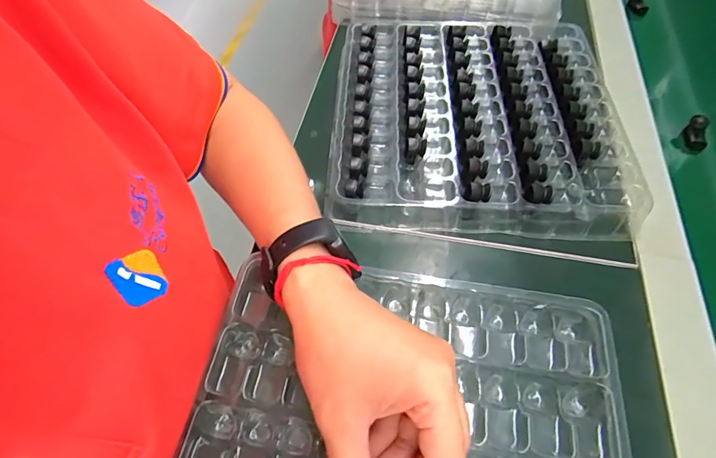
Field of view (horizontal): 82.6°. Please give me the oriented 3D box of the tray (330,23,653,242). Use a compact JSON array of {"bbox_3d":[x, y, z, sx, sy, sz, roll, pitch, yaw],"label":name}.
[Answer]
[{"bbox_3d":[0.107,-0.111,0.384,0.247,0.029,0.249,2,58,2],"label":"tray"}]

